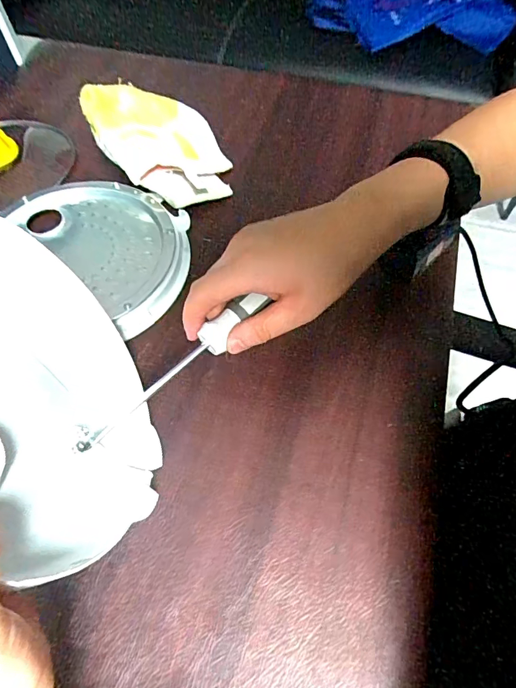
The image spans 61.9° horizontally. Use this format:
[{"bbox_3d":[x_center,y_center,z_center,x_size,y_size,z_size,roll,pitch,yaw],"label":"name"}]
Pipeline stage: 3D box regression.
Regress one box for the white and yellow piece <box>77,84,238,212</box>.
[{"bbox_3d":[-0.096,-0.209,0.437,0.125,0.063,0.130,-23,61,-13],"label":"white and yellow piece"}]

